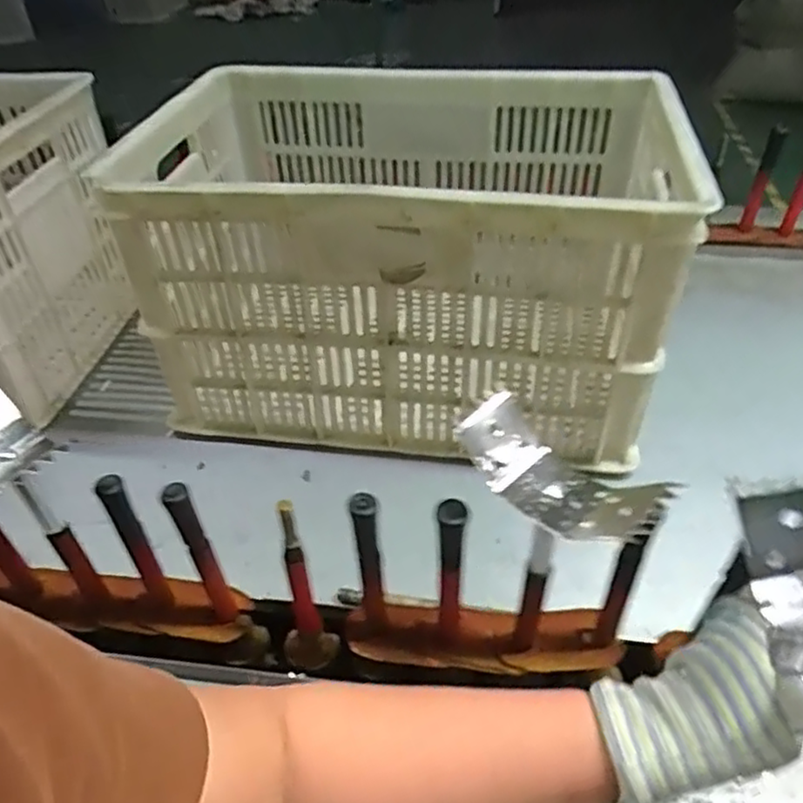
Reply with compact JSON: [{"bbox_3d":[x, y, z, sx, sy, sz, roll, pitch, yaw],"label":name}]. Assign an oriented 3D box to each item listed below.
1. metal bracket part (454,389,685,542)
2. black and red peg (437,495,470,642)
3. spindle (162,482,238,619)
[{"bbox_3d":[0.084,0.041,0.364,0.045,0.032,0.115,-32,46,-31],"label":"metal bracket part"},{"bbox_3d":[0.033,0.117,0.437,0.018,0.144,0.013,-1,39,3],"label":"black and red peg"},{"bbox_3d":[-0.135,0.105,0.456,0.018,0.143,0.013,-21,41,-20],"label":"spindle"}]

